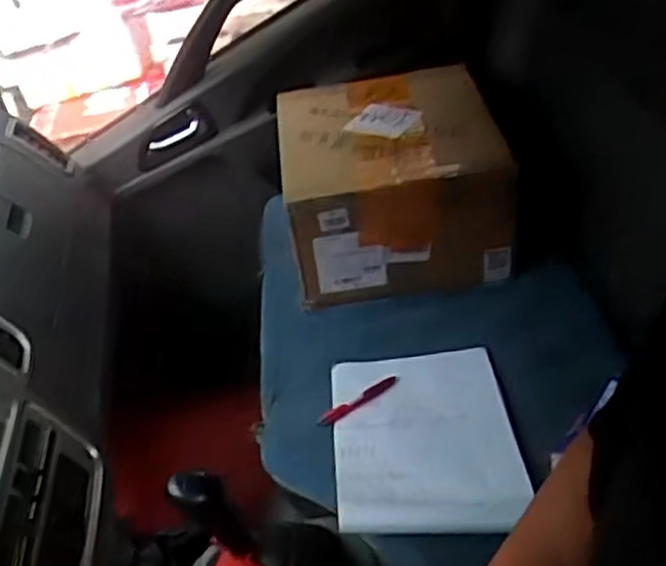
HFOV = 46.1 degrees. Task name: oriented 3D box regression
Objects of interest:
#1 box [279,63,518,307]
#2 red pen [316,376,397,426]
[{"bbox_3d":[0.087,-0.167,1.233,0.321,0.206,0.323,-5,40,-3],"label":"box"},{"bbox_3d":[0.032,0.146,0.986,0.126,0.014,0.022,-30,47,-29],"label":"red pen"}]

